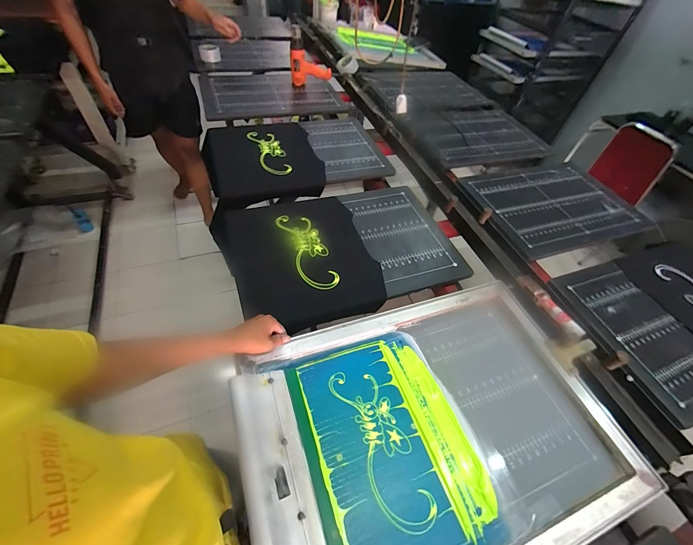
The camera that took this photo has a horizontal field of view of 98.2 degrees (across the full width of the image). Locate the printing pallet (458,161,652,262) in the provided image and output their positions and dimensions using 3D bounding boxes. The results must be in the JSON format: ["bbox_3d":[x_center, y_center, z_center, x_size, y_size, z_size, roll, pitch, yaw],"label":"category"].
[{"bbox_3d":[0.731,-0.249,1.062,0.602,0.031,0.394,-15,56,-15],"label":"printing pallet"}]

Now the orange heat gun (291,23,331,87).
[{"bbox_3d":[-0.156,-0.964,1.358,0.186,0.224,0.122,-2,53,-9],"label":"orange heat gun"}]

